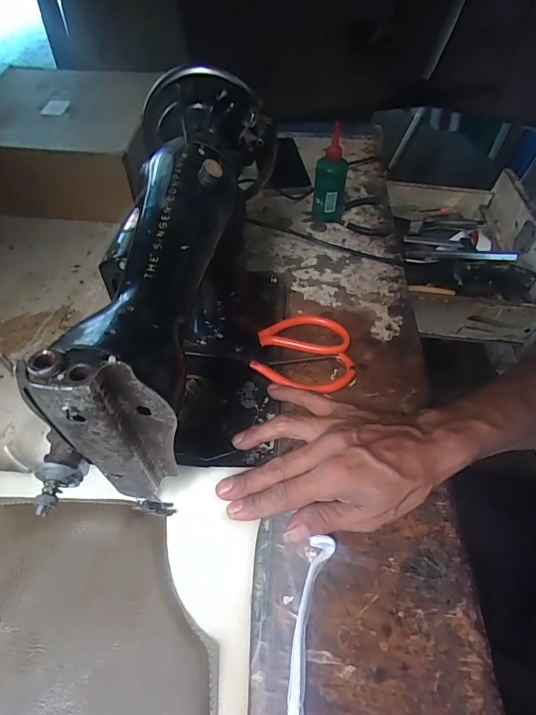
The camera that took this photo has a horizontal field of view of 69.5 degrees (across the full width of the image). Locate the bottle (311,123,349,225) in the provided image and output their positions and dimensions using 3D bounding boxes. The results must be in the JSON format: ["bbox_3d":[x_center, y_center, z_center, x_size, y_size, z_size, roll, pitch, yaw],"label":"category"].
[{"bbox_3d":[0.085,-0.236,0.518,0.045,0.112,0.039,9,53,4],"label":"bottle"}]

